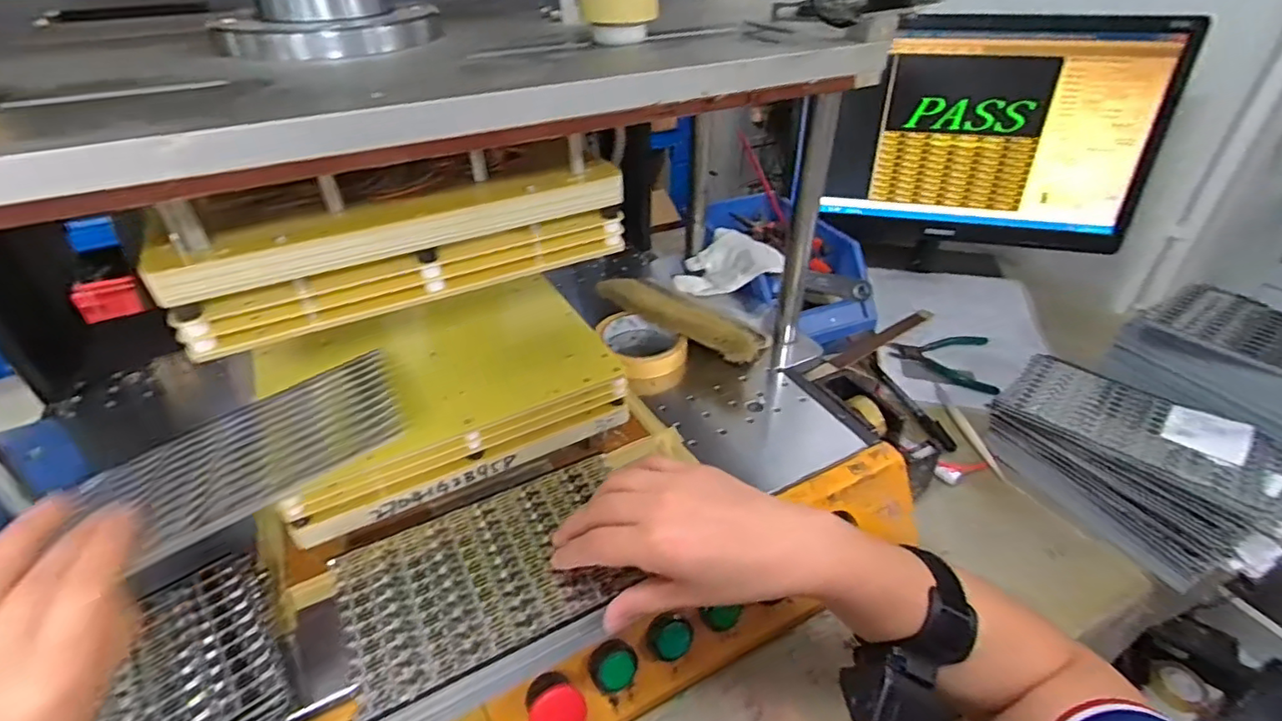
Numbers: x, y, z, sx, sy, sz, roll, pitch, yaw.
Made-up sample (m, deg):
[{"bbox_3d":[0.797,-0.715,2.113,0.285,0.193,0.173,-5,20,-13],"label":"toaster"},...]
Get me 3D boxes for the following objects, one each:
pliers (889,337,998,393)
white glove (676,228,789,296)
[{"bbox_3d":[0.358,-0.004,0.721,0.114,0.014,0.096,10,38,13],"label":"pliers"},{"bbox_3d":[0.106,-0.116,0.724,0.121,0.042,0.096,2,37,2],"label":"white glove"}]

